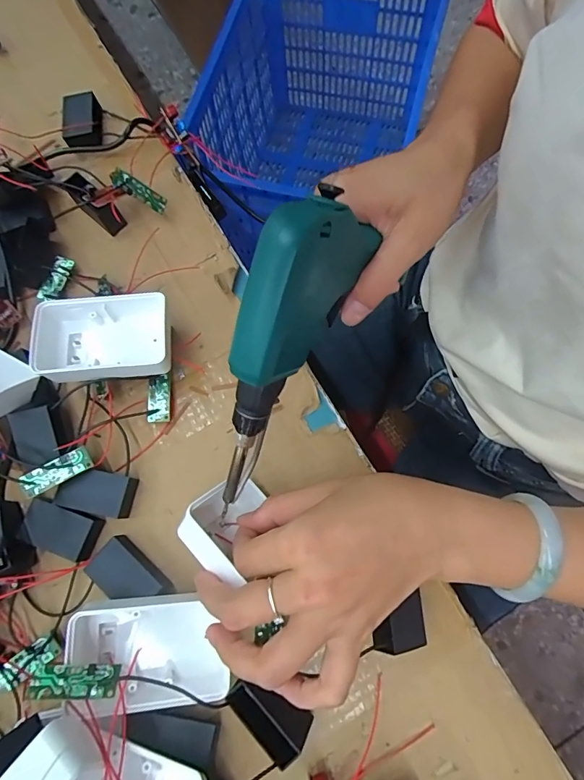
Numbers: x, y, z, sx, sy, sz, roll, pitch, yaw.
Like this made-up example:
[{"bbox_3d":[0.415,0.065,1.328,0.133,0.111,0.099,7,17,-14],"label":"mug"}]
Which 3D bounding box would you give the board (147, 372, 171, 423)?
[{"bbox_3d":[-0.099,0.006,0.314,0.016,0.006,0.035,-3,84,-5],"label":"board"}]

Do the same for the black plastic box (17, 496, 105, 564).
[{"bbox_3d":[-0.160,0.096,0.291,0.052,0.011,0.031,17,75,8],"label":"black plastic box"}]

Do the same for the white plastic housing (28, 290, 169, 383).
[{"bbox_3d":[-0.138,-0.035,0.310,0.098,0.035,0.058,-6,73,2],"label":"white plastic housing"}]

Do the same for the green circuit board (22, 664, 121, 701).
[{"bbox_3d":[-0.116,0.155,0.224,0.045,0.004,0.016,1,40,-3],"label":"green circuit board"}]

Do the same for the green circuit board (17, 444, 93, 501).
[{"bbox_3d":[-0.160,0.055,0.287,0.045,0.004,0.016,-28,84,-18],"label":"green circuit board"}]

